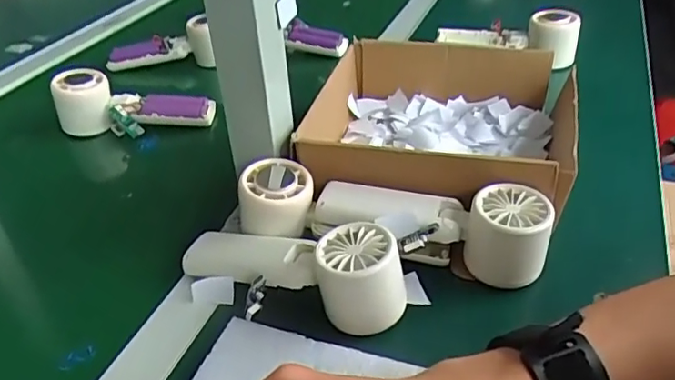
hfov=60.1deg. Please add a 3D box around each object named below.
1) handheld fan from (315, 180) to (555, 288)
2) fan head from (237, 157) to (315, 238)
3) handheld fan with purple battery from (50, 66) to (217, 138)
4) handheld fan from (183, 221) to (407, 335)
[{"bbox_3d":[0.064,0.030,0.425,0.165,0.062,0.057,8,38,14],"label":"handheld fan"},{"bbox_3d":[-0.046,0.005,0.446,0.053,0.039,0.052,-2,36,1],"label":"fan head"},{"bbox_3d":[-0.221,-0.091,0.627,0.164,0.055,0.059,2,37,6],"label":"handheld fan with purple battery"},{"bbox_3d":[-0.034,0.049,0.406,0.167,0.056,0.052,13,39,20],"label":"handheld fan"}]

